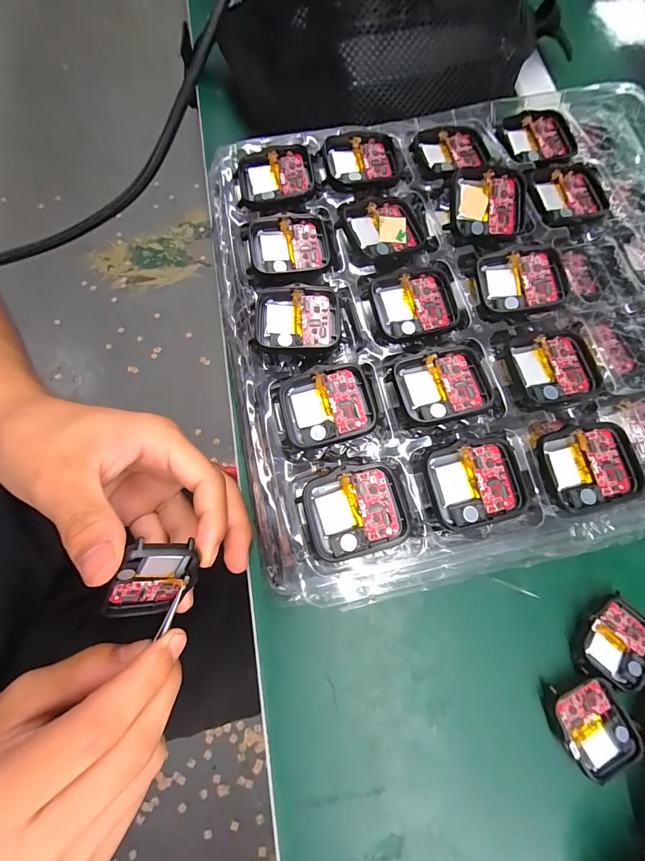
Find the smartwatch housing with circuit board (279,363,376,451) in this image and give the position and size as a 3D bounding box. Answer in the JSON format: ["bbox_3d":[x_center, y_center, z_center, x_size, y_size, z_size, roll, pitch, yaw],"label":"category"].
[{"bbox_3d":[0.002,-0.011,0.173,0.043,0.012,0.037,-13,74,-6],"label":"smartwatch housing with circuit board"}]

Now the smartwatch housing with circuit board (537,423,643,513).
[{"bbox_3d":[0.126,0.016,0.166,0.045,0.005,0.037,-11,75,-5],"label":"smartwatch housing with circuit board"}]

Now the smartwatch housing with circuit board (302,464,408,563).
[{"bbox_3d":[0.014,0.036,0.160,0.043,0.008,0.038,-11,74,-5],"label":"smartwatch housing with circuit board"}]

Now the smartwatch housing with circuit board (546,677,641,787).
[{"bbox_3d":[0.148,0.163,0.197,0.042,0.011,0.043,-14,74,-6],"label":"smartwatch housing with circuit board"}]

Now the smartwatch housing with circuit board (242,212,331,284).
[{"bbox_3d":[-0.019,-0.100,0.197,0.045,0.007,0.042,-5,74,-4],"label":"smartwatch housing with circuit board"}]

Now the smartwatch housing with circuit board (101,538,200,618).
[{"bbox_3d":[-0.080,0.071,0.172,0.046,0.037,0.007,-60,40,18],"label":"smartwatch housing with circuit board"}]

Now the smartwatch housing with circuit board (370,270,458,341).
[{"bbox_3d":[0.050,-0.067,0.189,0.044,0.006,0.037,-13,75,-6],"label":"smartwatch housing with circuit board"}]

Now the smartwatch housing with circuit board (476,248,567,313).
[{"bbox_3d":[0.107,-0.079,0.191,0.044,0.013,0.035,-4,74,-3],"label":"smartwatch housing with circuit board"}]

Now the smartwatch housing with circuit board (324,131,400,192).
[{"bbox_3d":[0.024,-0.158,0.209,0.044,0.007,0.040,-5,74,-4],"label":"smartwatch housing with circuit board"}]

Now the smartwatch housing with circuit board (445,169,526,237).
[{"bbox_3d":[0.094,-0.127,0.200,0.042,0.005,0.036,4,95,-5],"label":"smartwatch housing with circuit board"}]

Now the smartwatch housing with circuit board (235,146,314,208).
[{"bbox_3d":[-0.027,-0.147,0.206,0.043,0.009,0.033,-5,74,-4],"label":"smartwatch housing with circuit board"}]

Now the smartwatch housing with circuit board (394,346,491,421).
[{"bbox_3d":[0.060,-0.023,0.175,0.042,0.009,0.036,-8,73,-5],"label":"smartwatch housing with circuit board"}]

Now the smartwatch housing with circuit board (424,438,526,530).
[{"bbox_3d":[0.071,0.024,0.163,0.043,0.007,0.036,-12,74,-6],"label":"smartwatch housing with circuit board"}]

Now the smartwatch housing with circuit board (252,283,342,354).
[{"bbox_3d":[-0.012,-0.057,0.184,0.043,0.006,0.037,1,74,-2],"label":"smartwatch housing with circuit board"}]

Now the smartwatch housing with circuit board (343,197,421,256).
[{"bbox_3d":[0.034,-0.114,0.201,0.041,0.007,0.035,-17,75,-7],"label":"smartwatch housing with circuit board"}]

